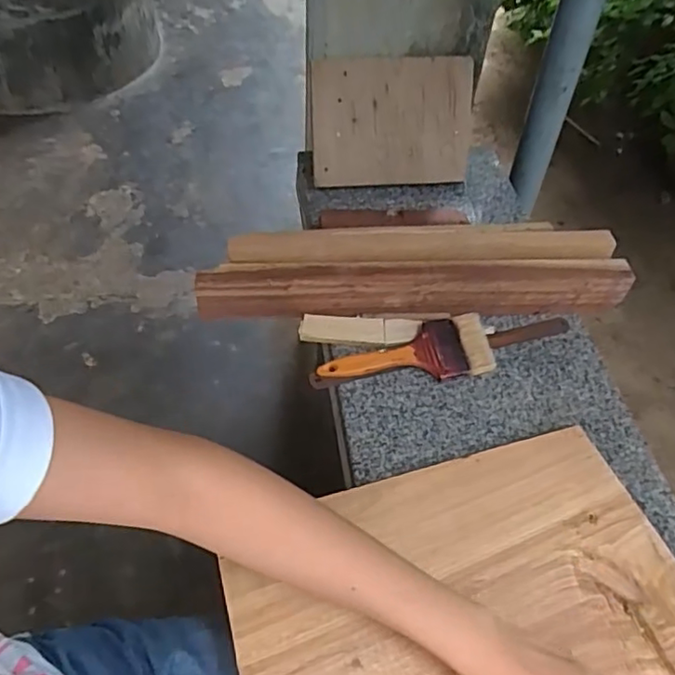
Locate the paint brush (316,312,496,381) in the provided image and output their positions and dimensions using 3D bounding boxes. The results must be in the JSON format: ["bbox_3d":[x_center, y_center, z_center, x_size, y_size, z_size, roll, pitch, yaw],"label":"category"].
[{"bbox_3d":[0.072,0.016,0.628,0.182,0.018,0.066,-7,52,-8],"label":"paint brush"}]

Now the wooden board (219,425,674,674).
[{"bbox_3d":[0.112,0.231,0.460,0.365,0.010,0.278,-14,54,-14],"label":"wooden board"}]

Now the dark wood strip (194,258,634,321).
[{"bbox_3d":[0.088,-0.052,0.662,0.474,0.057,0.037,-3,52,-5],"label":"dark wood strip"}]

